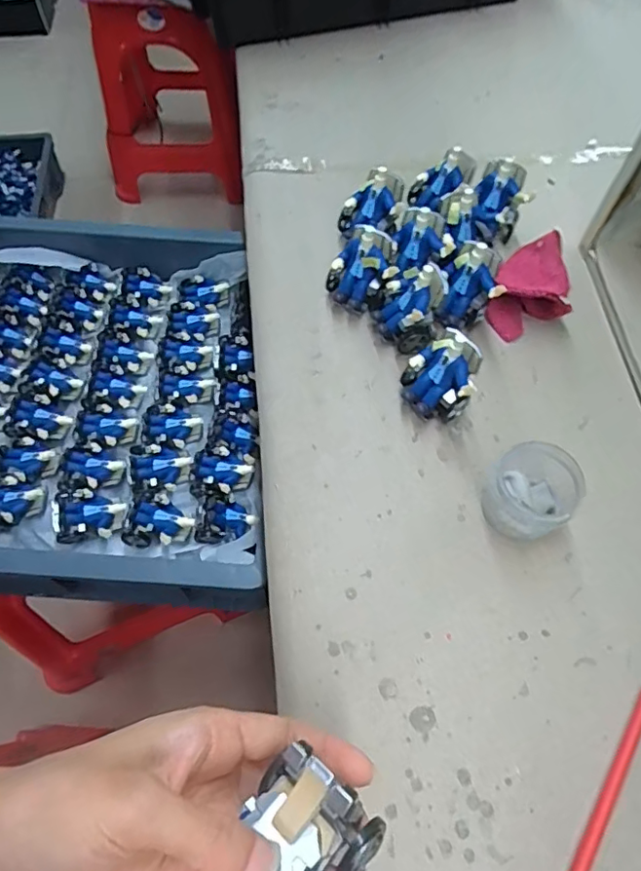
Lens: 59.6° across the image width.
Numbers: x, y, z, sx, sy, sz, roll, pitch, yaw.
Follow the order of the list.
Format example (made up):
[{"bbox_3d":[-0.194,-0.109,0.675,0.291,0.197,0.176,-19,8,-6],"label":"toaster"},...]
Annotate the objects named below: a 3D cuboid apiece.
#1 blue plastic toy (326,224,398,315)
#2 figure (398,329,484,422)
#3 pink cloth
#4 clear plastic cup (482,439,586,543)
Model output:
[{"bbox_3d":[0.031,-0.129,0.441,0.050,0.060,0.042,2,60,-1],"label":"blue plastic toy"},{"bbox_3d":[0.082,-0.039,0.389,0.048,0.063,0.035,20,61,9],"label":"figure"},{"bbox_3d":[0.170,-0.118,0.447,0.058,0.041,0.082,24,62,12],"label":"pink cloth"},{"bbox_3d":[0.139,0.035,0.363,0.063,0.045,0.054,-38,68,-21],"label":"clear plastic cup"}]

